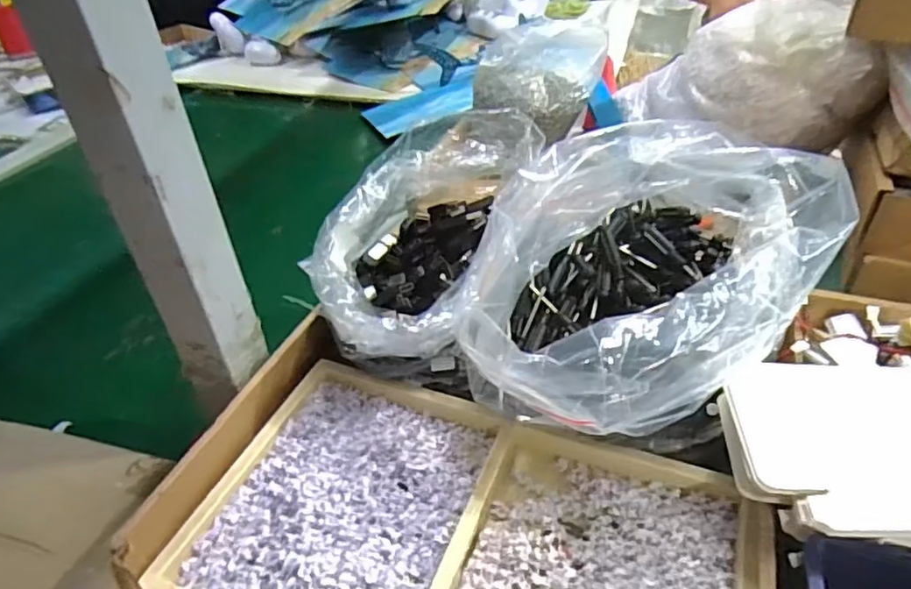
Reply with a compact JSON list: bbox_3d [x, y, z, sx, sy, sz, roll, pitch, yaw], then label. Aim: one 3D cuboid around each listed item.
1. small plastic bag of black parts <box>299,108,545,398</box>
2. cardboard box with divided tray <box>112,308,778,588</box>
[{"bbox_3d":[-0.022,-0.030,0.467,0.121,0.141,0.199,14,43,22],"label":"small plastic bag of black parts"},{"bbox_3d":[-0.002,0.148,0.348,0.337,0.054,0.227,11,42,19],"label":"cardboard box with divided tray"}]

